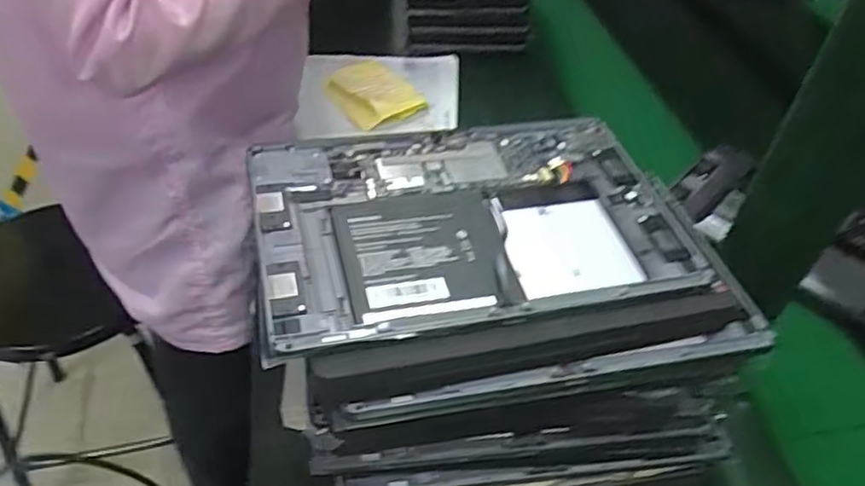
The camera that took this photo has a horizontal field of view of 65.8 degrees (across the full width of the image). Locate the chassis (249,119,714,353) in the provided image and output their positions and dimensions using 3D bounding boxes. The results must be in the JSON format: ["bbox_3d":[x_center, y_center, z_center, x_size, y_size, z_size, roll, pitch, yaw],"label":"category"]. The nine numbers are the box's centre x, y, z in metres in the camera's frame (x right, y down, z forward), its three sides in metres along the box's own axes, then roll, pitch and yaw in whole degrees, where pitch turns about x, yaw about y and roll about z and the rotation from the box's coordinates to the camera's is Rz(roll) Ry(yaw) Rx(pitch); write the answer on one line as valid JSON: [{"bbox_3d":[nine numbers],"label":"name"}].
[{"bbox_3d":[0.023,-0.018,0.413,0.252,0.013,0.161,-8,45,-13],"label":"chassis"}]

